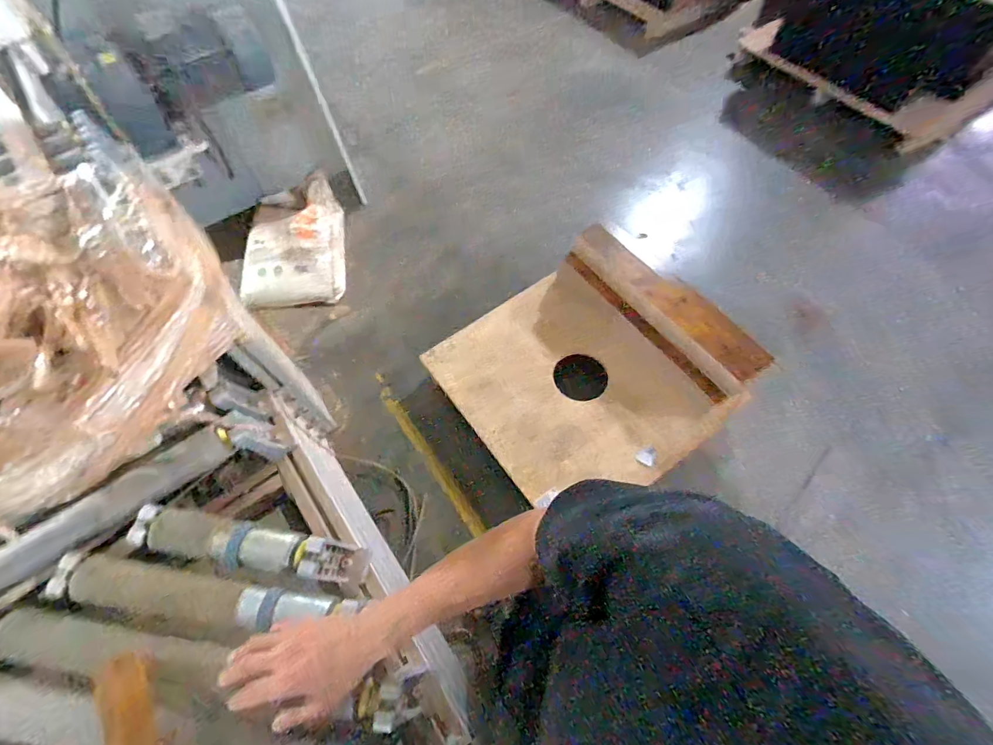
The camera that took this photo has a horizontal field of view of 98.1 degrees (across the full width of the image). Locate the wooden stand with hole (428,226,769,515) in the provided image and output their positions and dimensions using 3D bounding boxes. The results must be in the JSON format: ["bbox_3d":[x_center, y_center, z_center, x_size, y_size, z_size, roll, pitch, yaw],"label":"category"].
[{"bbox_3d":[0.302,-0.022,1.478,0.830,0.327,0.835,-35,68,-16],"label":"wooden stand with hole"}]

